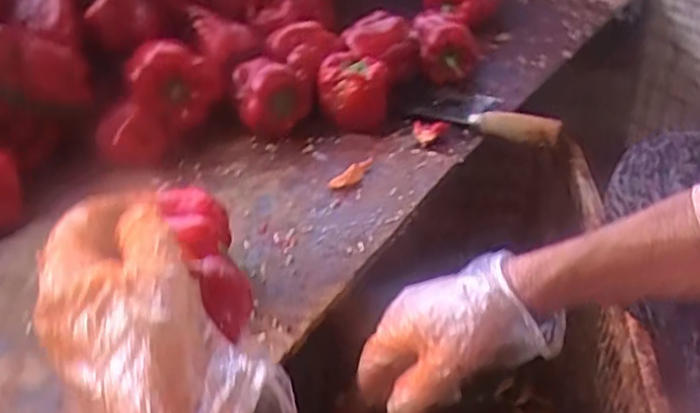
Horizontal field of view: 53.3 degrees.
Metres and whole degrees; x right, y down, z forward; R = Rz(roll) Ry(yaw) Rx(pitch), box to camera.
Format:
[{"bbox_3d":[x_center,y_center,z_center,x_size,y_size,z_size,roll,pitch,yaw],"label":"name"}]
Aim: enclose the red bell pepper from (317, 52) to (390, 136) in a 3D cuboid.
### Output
[{"bbox_3d":[0.004,-0.130,0.784,0.076,0.060,0.071,4,36,7],"label":"red bell pepper"}]

